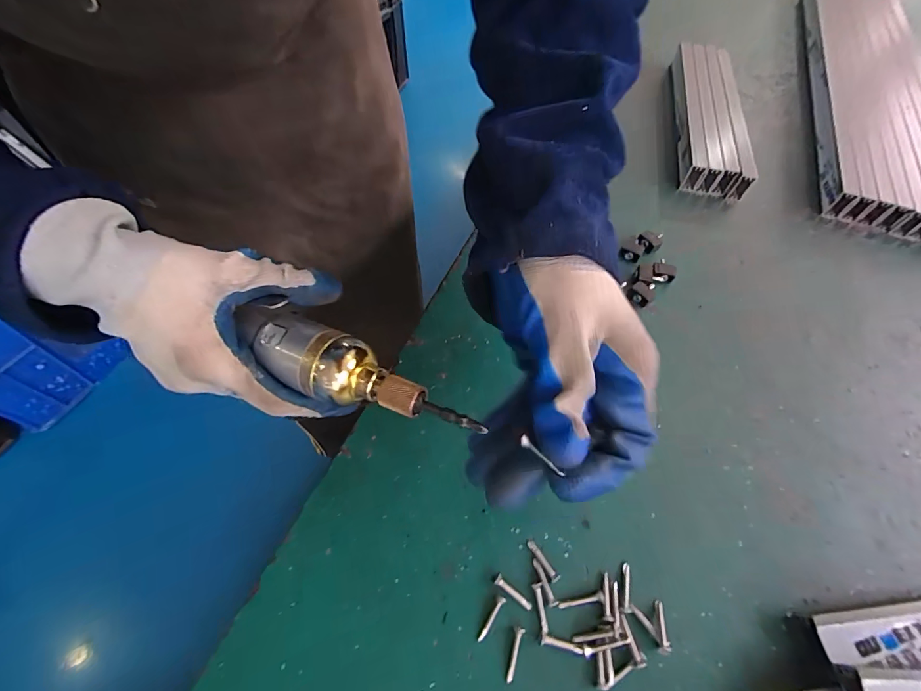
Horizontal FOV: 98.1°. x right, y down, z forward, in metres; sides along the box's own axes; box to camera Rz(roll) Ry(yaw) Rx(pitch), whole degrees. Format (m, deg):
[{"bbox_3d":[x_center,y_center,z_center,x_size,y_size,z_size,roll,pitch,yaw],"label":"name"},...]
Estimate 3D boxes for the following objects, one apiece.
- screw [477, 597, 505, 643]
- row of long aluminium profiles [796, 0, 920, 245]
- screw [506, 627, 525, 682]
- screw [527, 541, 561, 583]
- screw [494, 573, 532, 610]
[{"bbox_3d":[0.016,0.150,0.220,0.005,0.004,0.024,34,64,17],"label":"screw"},{"bbox_3d":[0.510,-0.327,0.509,0.118,0.027,0.536,19,61,9],"label":"row of long aluminium profiles"},{"bbox_3d":[0.029,0.164,0.211,0.005,0.004,0.025,15,60,6],"label":"screw"},{"bbox_3d":[0.048,0.127,0.236,0.006,0.005,0.024,-33,66,-19],"label":"screw"},{"bbox_3d":[0.029,0.140,0.226,0.024,0.004,0.006,39,65,19],"label":"screw"}]

